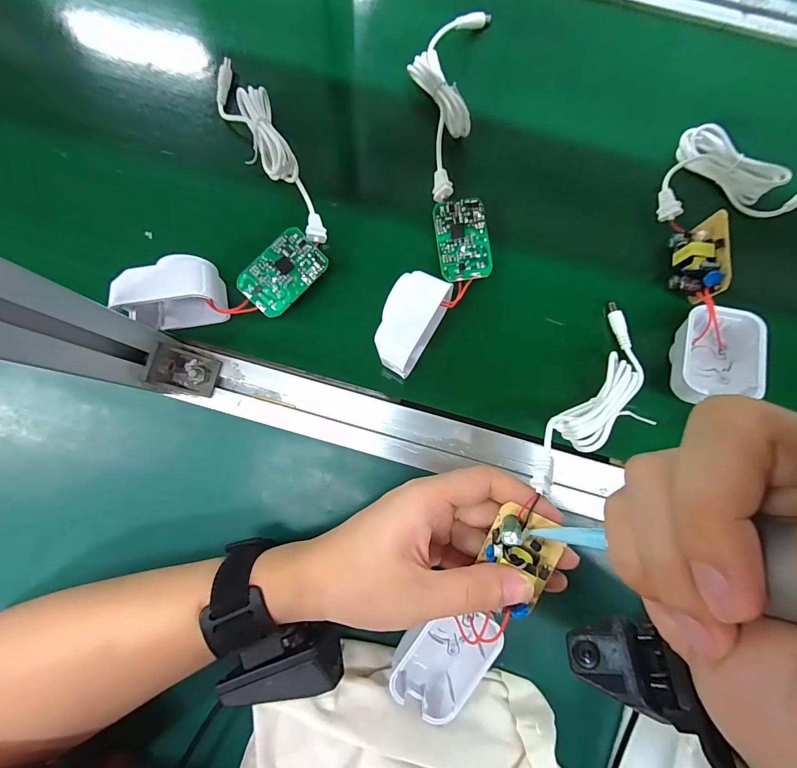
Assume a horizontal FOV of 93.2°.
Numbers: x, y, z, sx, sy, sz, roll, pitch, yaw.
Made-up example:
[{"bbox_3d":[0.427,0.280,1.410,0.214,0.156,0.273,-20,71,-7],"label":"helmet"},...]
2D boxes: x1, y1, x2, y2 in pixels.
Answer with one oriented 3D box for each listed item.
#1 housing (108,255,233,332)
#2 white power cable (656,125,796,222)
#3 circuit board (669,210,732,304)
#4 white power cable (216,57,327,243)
[{"bbox_3d":[-0.162,-0.066,0.266,0.069,0.035,0.040,-7,83,-4],"label":"housing"},{"bbox_3d":[0.267,-0.169,0.303,0.129,0.020,0.072,-6,80,-1],"label":"white power cable"},{"bbox_3d":[0.224,-0.092,0.281,0.021,0.032,0.064,4,80,1],"label":"circuit board"},{"bbox_3d":[-0.105,-0.189,0.303,0.038,0.028,0.177,-28,81,-5],"label":"white power cable"}]

